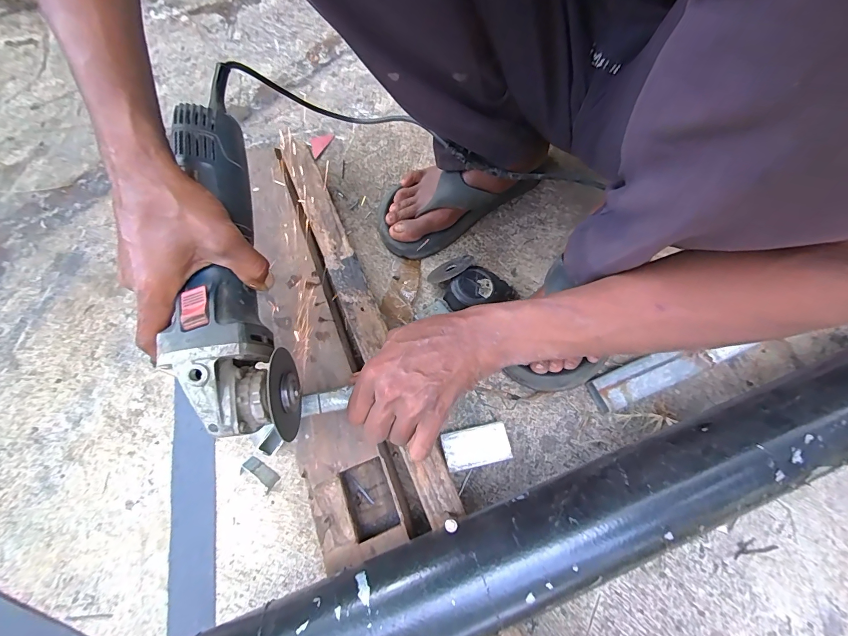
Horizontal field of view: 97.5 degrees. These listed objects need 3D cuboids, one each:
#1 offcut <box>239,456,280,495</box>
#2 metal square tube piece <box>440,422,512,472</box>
[{"bbox_3d":[-0.172,0.162,0.386,0.041,0.009,0.021,30,72,12],"label":"offcut"},{"bbox_3d":[0.054,0.134,0.388,0.066,0.021,0.037,-11,69,-4],"label":"metal square tube piece"}]

